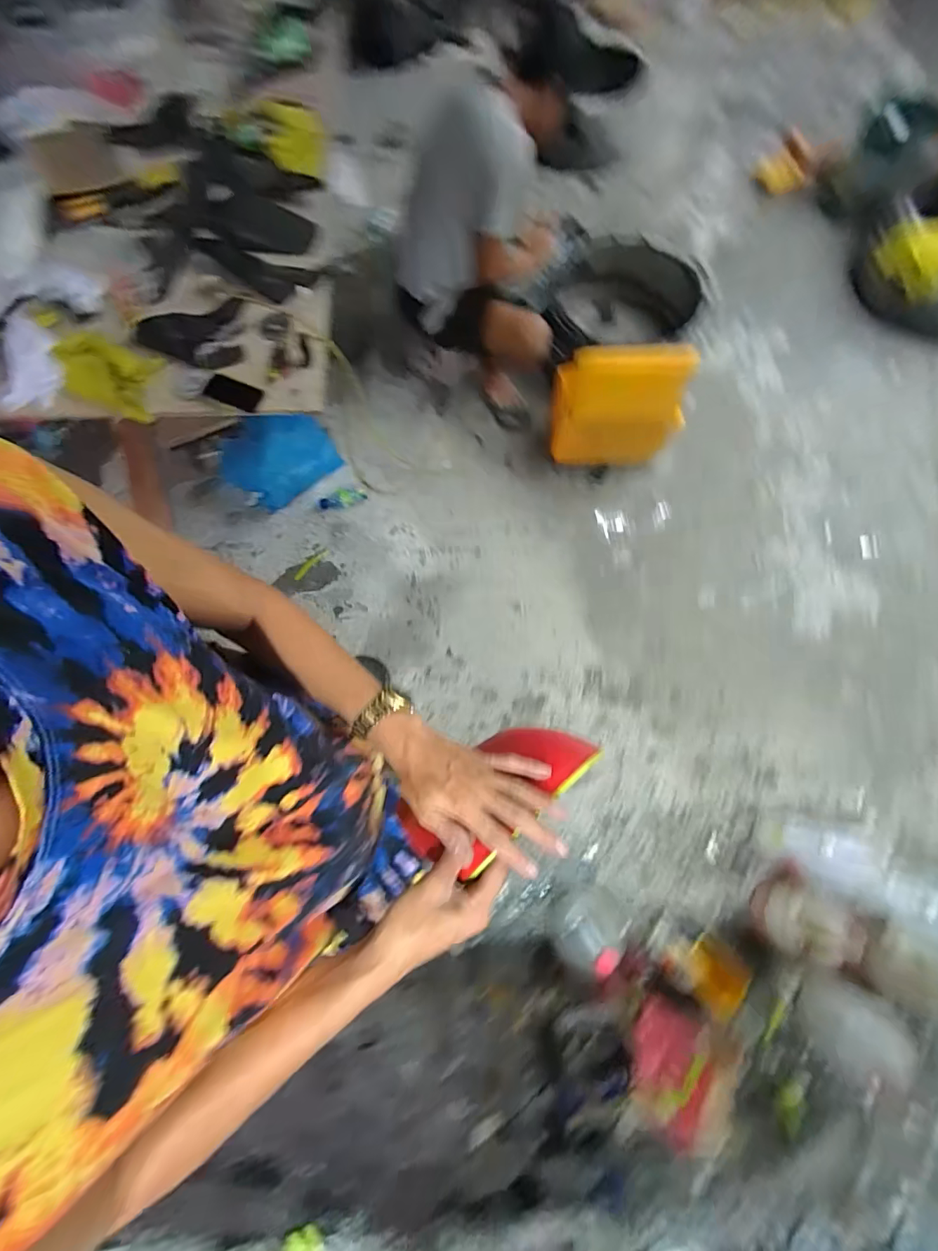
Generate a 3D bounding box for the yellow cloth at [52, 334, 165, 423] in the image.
[{"bbox_3d":[-0.987,-0.702,1.281,0.325,0.051,0.195,24,72,6],"label":"yellow cloth"}]

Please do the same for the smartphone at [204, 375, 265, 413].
[{"bbox_3d":[-0.662,-0.656,1.299,0.171,0.017,0.084,20,72,5],"label":"smartphone"}]

